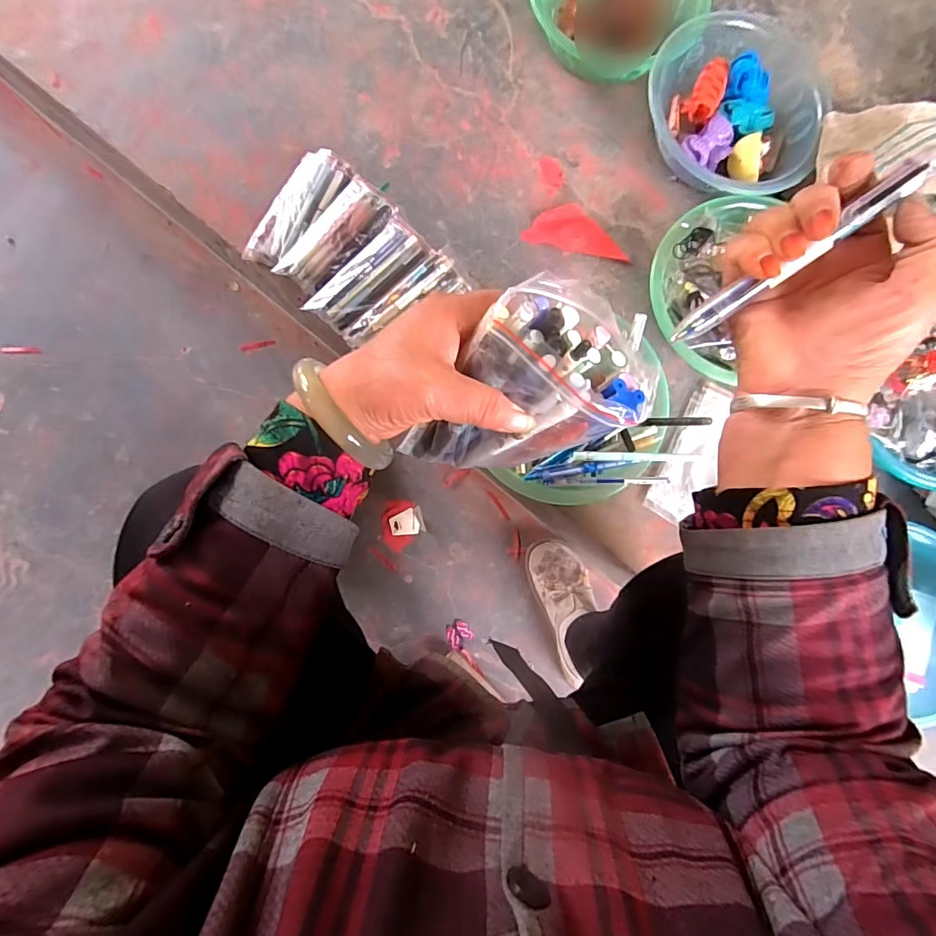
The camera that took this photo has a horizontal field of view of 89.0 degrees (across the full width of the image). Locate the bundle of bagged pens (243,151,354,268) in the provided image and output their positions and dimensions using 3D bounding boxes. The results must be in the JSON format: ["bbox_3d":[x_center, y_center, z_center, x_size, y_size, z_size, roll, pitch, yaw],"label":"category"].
[{"bbox_3d":[-0.219,-0.334,0.624,0.074,0.045,0.167,31,83,2],"label":"bundle of bagged pens"}]

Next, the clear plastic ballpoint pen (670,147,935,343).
[{"bbox_3d":[0.172,-0.112,0.250,0.136,0.010,0.014,-35,85,26],"label":"clear plastic ballpoint pen"}]

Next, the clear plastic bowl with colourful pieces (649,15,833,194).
[{"bbox_3d":[0.348,-0.467,0.637,0.235,0.098,0.228,0,83,-2],"label":"clear plastic bowl with colourful pieces"}]

